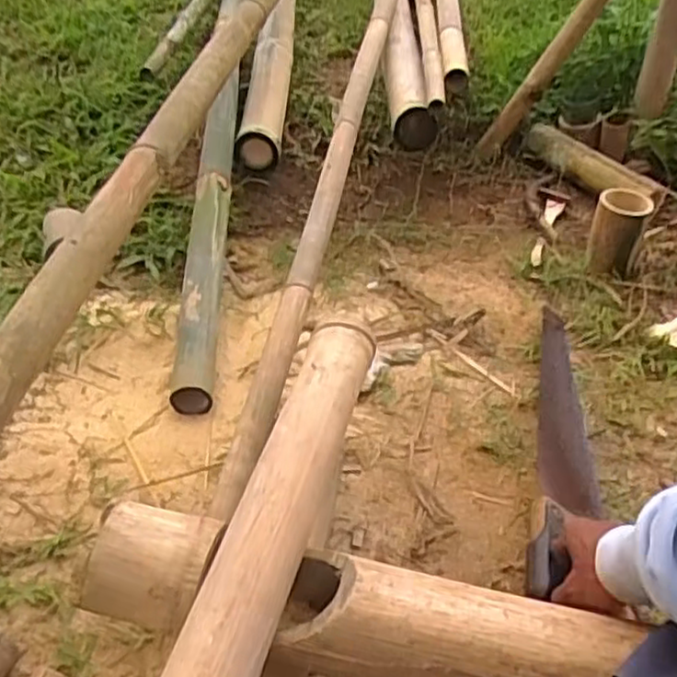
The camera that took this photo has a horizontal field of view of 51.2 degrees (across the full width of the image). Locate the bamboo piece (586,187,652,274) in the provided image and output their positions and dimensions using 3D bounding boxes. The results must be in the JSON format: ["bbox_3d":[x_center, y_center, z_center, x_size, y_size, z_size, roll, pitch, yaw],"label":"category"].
[{"bbox_3d":[0.419,-0.156,1.077,0.075,0.117,0.071,19,46,15],"label":"bamboo piece"}]

